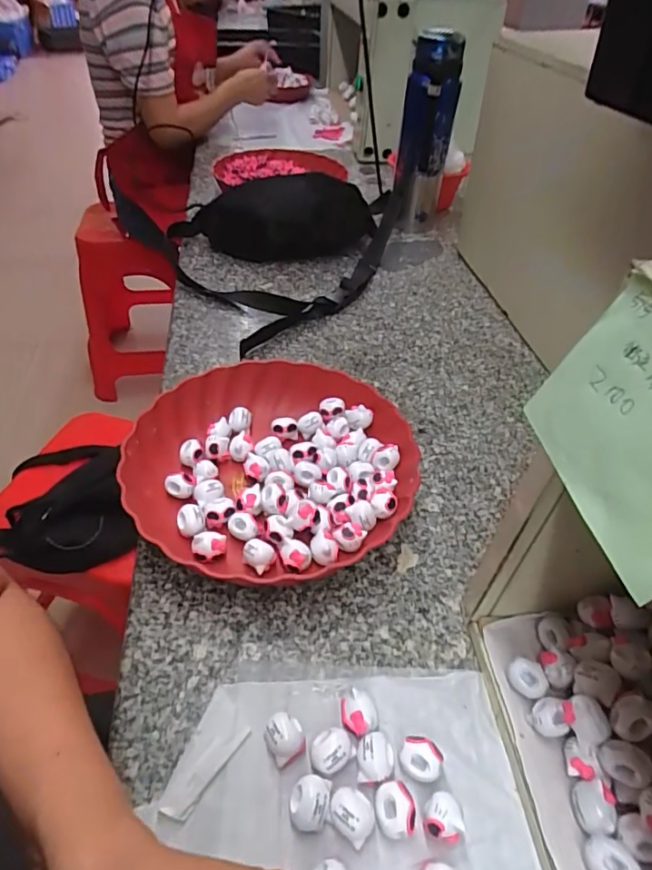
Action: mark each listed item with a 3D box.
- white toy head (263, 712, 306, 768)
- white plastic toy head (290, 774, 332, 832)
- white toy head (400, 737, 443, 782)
[{"bbox_3d":[-0.025,0.184,0.313,0.022,0.018,0.025,-28,53,-28],"label":"white toy head"},{"bbox_3d":[-0.008,0.207,0.290,0.023,0.015,0.024,0,44,-4],"label":"white plastic toy head"},{"bbox_3d":[0.056,0.194,0.307,0.023,0.016,0.020,22,47,18],"label":"white toy head"}]

